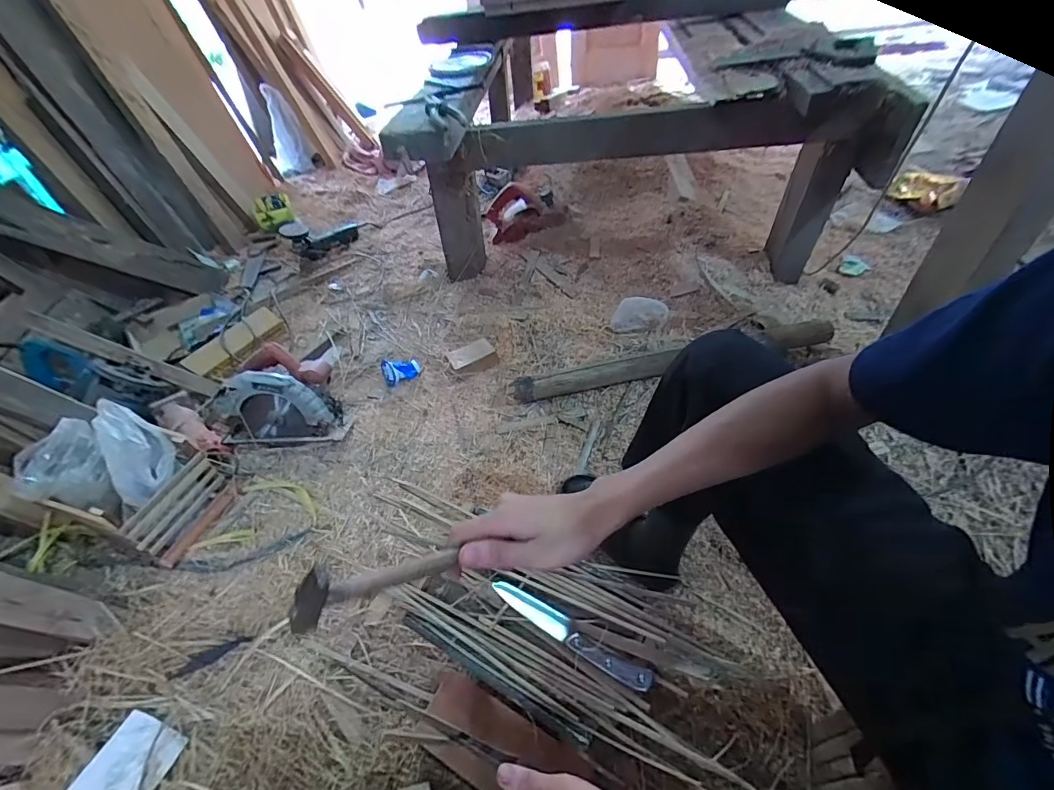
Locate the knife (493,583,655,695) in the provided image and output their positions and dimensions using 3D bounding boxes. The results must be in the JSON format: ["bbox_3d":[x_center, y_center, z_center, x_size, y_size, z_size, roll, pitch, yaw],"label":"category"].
[{"bbox_3d":[0.047,0.274,0.520,0.203,0.016,0.028,22,54,25],"label":"knife"}]

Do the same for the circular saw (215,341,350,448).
[{"bbox_3d":[-0.572,0.002,1.043,0.259,0.157,0.157,-4,50,3],"label":"circular saw"}]

